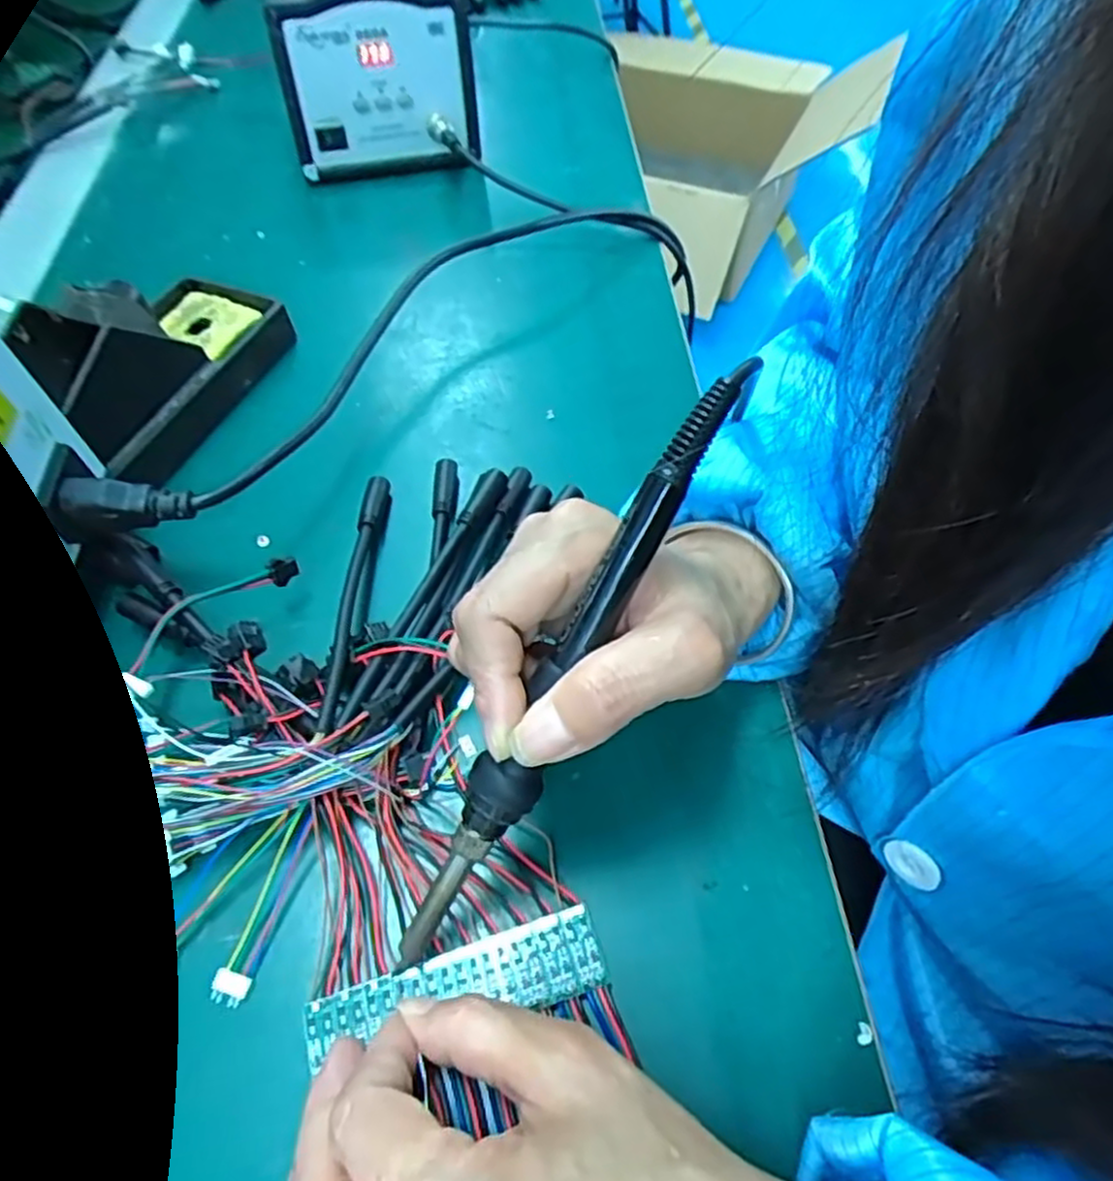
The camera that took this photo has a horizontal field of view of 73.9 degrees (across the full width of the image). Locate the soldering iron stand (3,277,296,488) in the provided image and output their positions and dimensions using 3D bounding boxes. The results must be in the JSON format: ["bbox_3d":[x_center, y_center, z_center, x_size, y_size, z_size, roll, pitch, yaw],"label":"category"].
[{"bbox_3d":[-0.210,-0.126,0.376,0.075,0.074,0.140,16,57,10],"label":"soldering iron stand"}]

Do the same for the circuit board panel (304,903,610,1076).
[{"bbox_3d":[-0.033,0.127,0.242,0.095,0.004,0.025,-11,56,-6],"label":"circuit board panel"}]

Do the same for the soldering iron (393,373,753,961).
[{"bbox_3d":[0.002,0.028,0.223,0.019,0.017,0.208,31,99,19],"label":"soldering iron"}]

